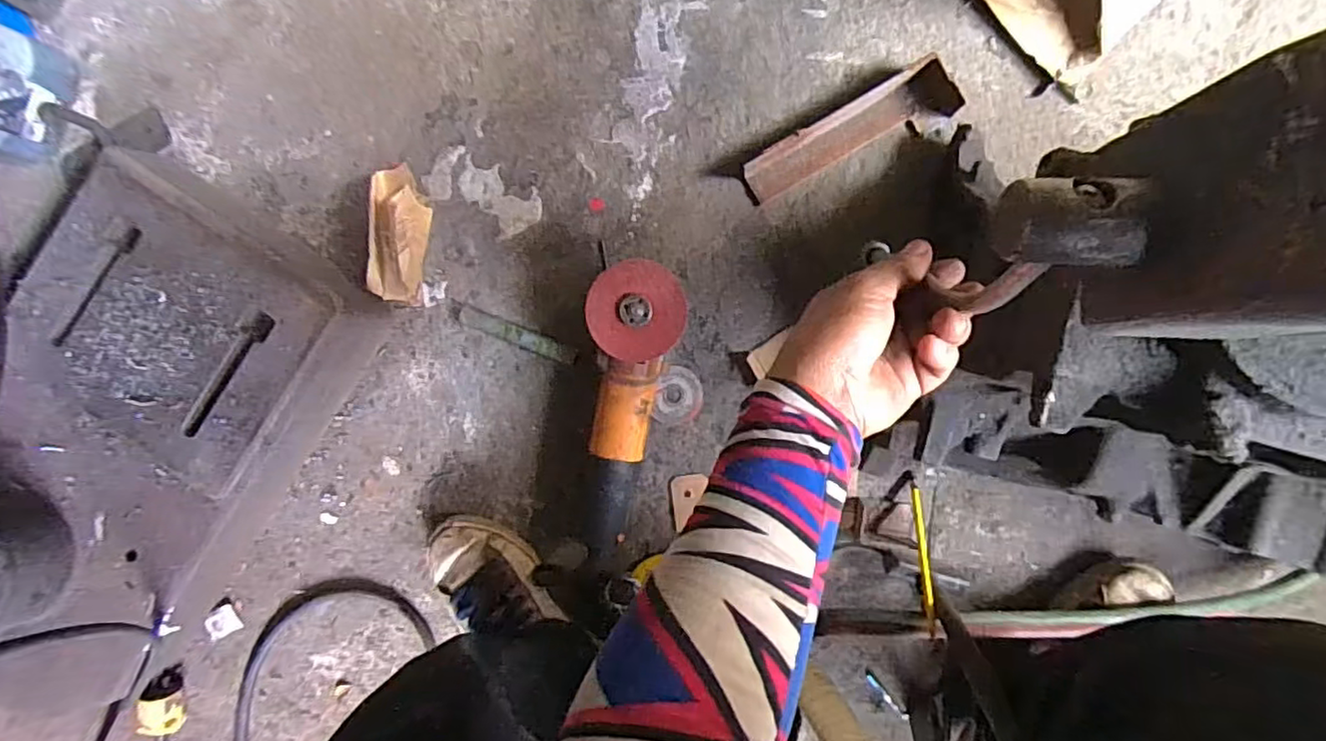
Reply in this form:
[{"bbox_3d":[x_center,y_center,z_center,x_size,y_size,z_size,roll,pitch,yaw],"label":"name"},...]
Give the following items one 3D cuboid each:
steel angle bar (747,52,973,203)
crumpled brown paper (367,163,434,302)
[{"bbox_3d":[0.190,-0.245,0.661,0.226,0.034,0.055,-27,89,1],"label":"steel angle bar"},{"bbox_3d":[-0.276,-0.146,0.658,0.055,0.068,0.138,3,90,2],"label":"crumpled brown paper"}]

